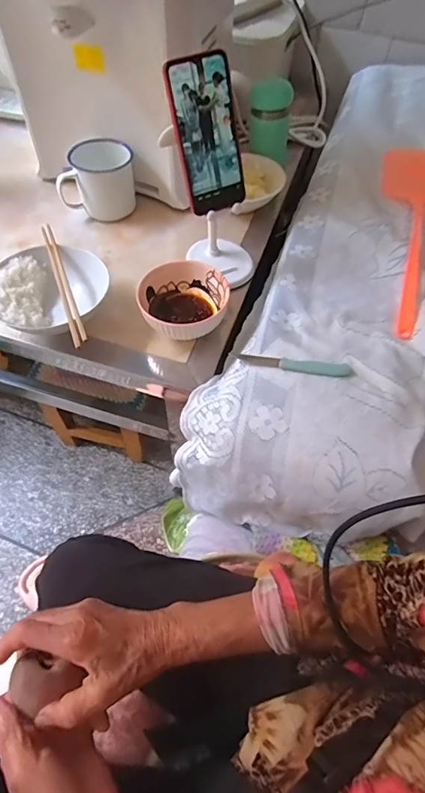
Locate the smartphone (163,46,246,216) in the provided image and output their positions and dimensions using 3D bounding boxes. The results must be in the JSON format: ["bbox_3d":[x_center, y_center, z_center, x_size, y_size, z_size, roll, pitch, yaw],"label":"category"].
[{"bbox_3d":[-0.005,-0.308,0.522,0.080,0.160,0.008,-25,38,-10],"label":"smartphone"}]

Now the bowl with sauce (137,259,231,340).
[{"bbox_3d":[-0.037,-0.118,0.574,0.110,0.057,0.112,1,58,-1],"label":"bowl with sauce"}]

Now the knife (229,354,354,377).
[{"bbox_3d":[0.097,-0.037,0.522,0.142,0.014,0.020,5,58,1],"label":"knife"}]

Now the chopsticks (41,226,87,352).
[{"bbox_3d":[-0.192,-0.150,0.554,0.015,0.010,0.224,-18,60,-13],"label":"chopsticks"}]

